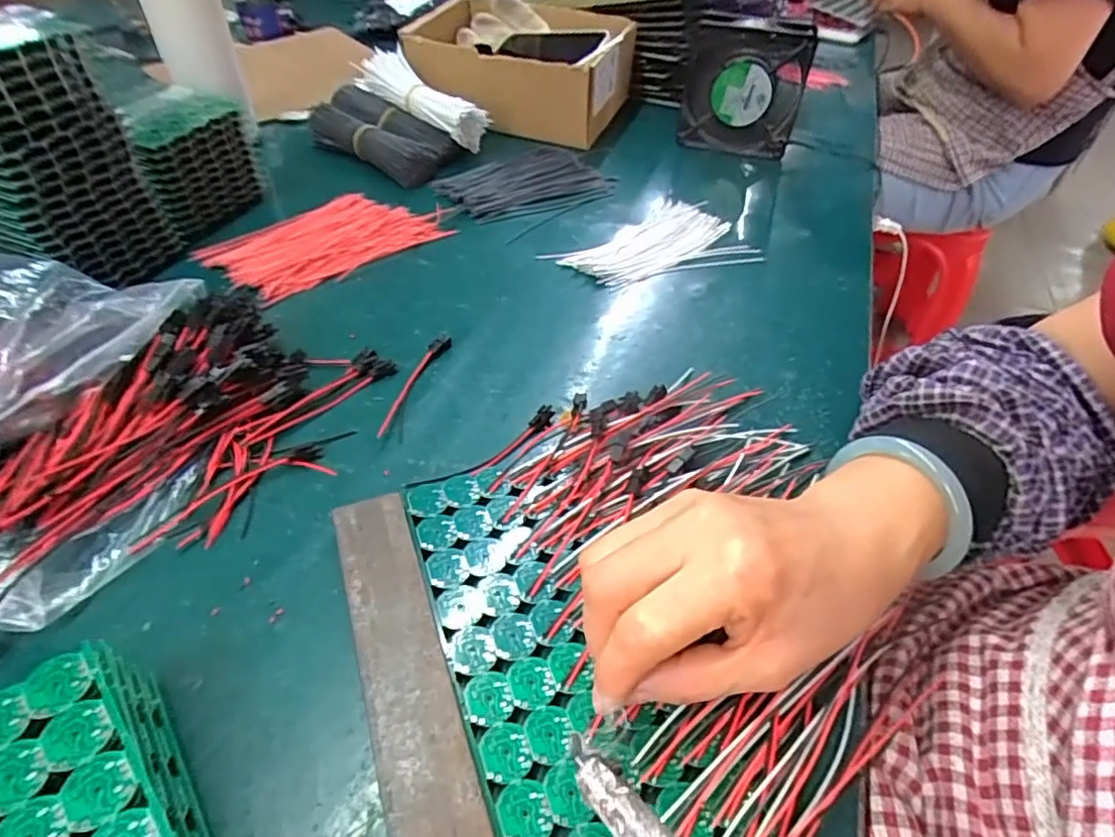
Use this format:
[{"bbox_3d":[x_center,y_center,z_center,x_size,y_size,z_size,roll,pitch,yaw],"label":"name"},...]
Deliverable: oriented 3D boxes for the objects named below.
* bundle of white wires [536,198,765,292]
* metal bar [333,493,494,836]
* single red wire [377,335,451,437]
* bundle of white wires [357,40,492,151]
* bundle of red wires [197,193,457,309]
[{"bbox_3d":[0.076,-0.150,0.524,0.165,0.010,0.106,-17,49,-19],"label":"bundle of white wires"},{"bbox_3d":[-0.060,0.114,0.253,0.033,0.015,0.198,-15,48,-17],"label":"metal bar"},{"bbox_3d":[-0.094,-0.024,0.397,0.013,0.006,0.098,15,46,12],"label":"single red wire"},{"bbox_3d":[-0.145,-0.346,0.656,0.164,0.048,0.053,34,53,28],"label":"bundle of white wires"},{"bbox_3d":[-0.192,-0.152,0.513,0.178,0.009,0.103,-32,54,-30],"label":"bundle of red wires"}]

